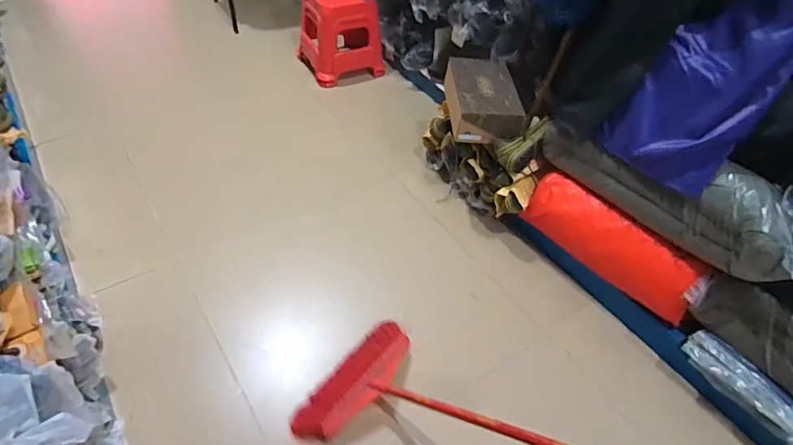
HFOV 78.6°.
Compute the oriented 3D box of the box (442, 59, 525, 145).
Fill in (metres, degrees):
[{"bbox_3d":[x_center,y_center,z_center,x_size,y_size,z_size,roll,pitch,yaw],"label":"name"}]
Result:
[{"bbox_3d":[0.270,-0.389,1.531,0.200,0.104,0.321,-1,47,-6],"label":"box"}]

